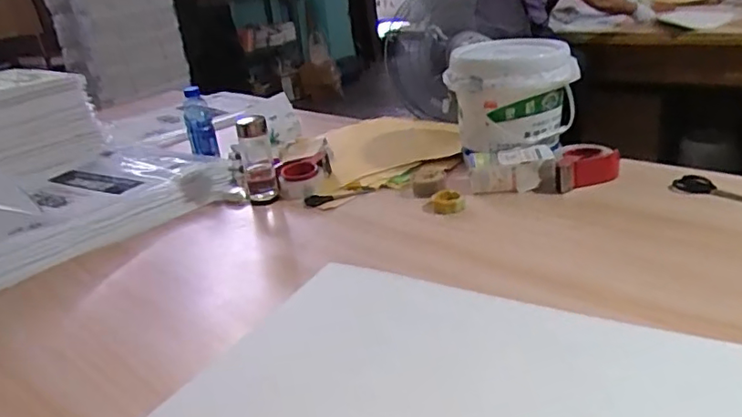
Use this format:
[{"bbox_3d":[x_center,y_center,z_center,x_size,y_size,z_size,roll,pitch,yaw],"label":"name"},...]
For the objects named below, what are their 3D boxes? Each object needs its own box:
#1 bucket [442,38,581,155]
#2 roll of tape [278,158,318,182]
[{"bbox_3d":[0.317,-0.267,1.346,0.278,0.208,0.254,-2,25,11],"label":"bucket"},{"bbox_3d":[-0.170,-0.093,1.358,0.088,0.026,0.075,-6,53,-12],"label":"roll of tape"}]

